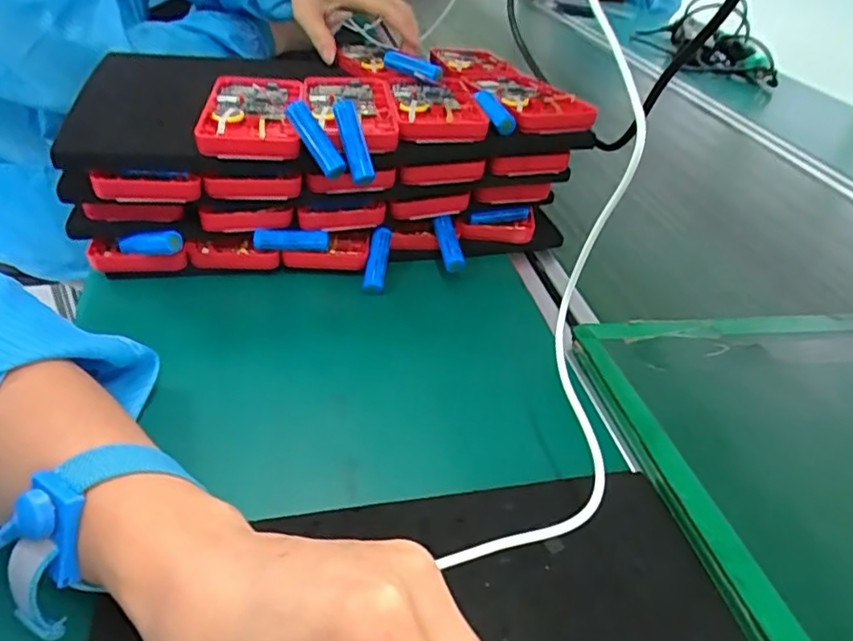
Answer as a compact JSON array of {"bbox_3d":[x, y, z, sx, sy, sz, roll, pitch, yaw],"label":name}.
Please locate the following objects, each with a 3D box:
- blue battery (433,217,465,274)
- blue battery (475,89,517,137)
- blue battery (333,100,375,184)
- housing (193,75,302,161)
[{"bbox_3d":[0.017,-0.055,0.446,0.016,0.012,0.048,-5,57,-12],"label":"blue battery"},{"bbox_3d":[0.047,-0.148,0.435,0.017,0.014,0.055,-6,39,-17],"label":"blue battery"},{"bbox_3d":[-0.045,-0.110,0.378,0.014,0.053,0.015,-15,-5,-24],"label":"blue battery"},{"bbox_3d":[-0.117,-0.138,0.411,0.062,0.018,0.121,0,38,-10],"label":"housing"}]

